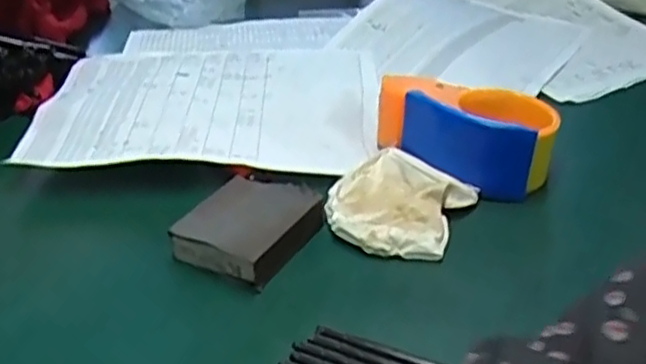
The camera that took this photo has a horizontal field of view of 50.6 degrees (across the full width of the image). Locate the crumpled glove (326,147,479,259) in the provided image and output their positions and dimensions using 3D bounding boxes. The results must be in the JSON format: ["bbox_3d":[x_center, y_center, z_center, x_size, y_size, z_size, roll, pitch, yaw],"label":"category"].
[{"bbox_3d":[0.052,0.009,0.474,0.090,0.024,0.104,17,38,26],"label":"crumpled glove"}]

